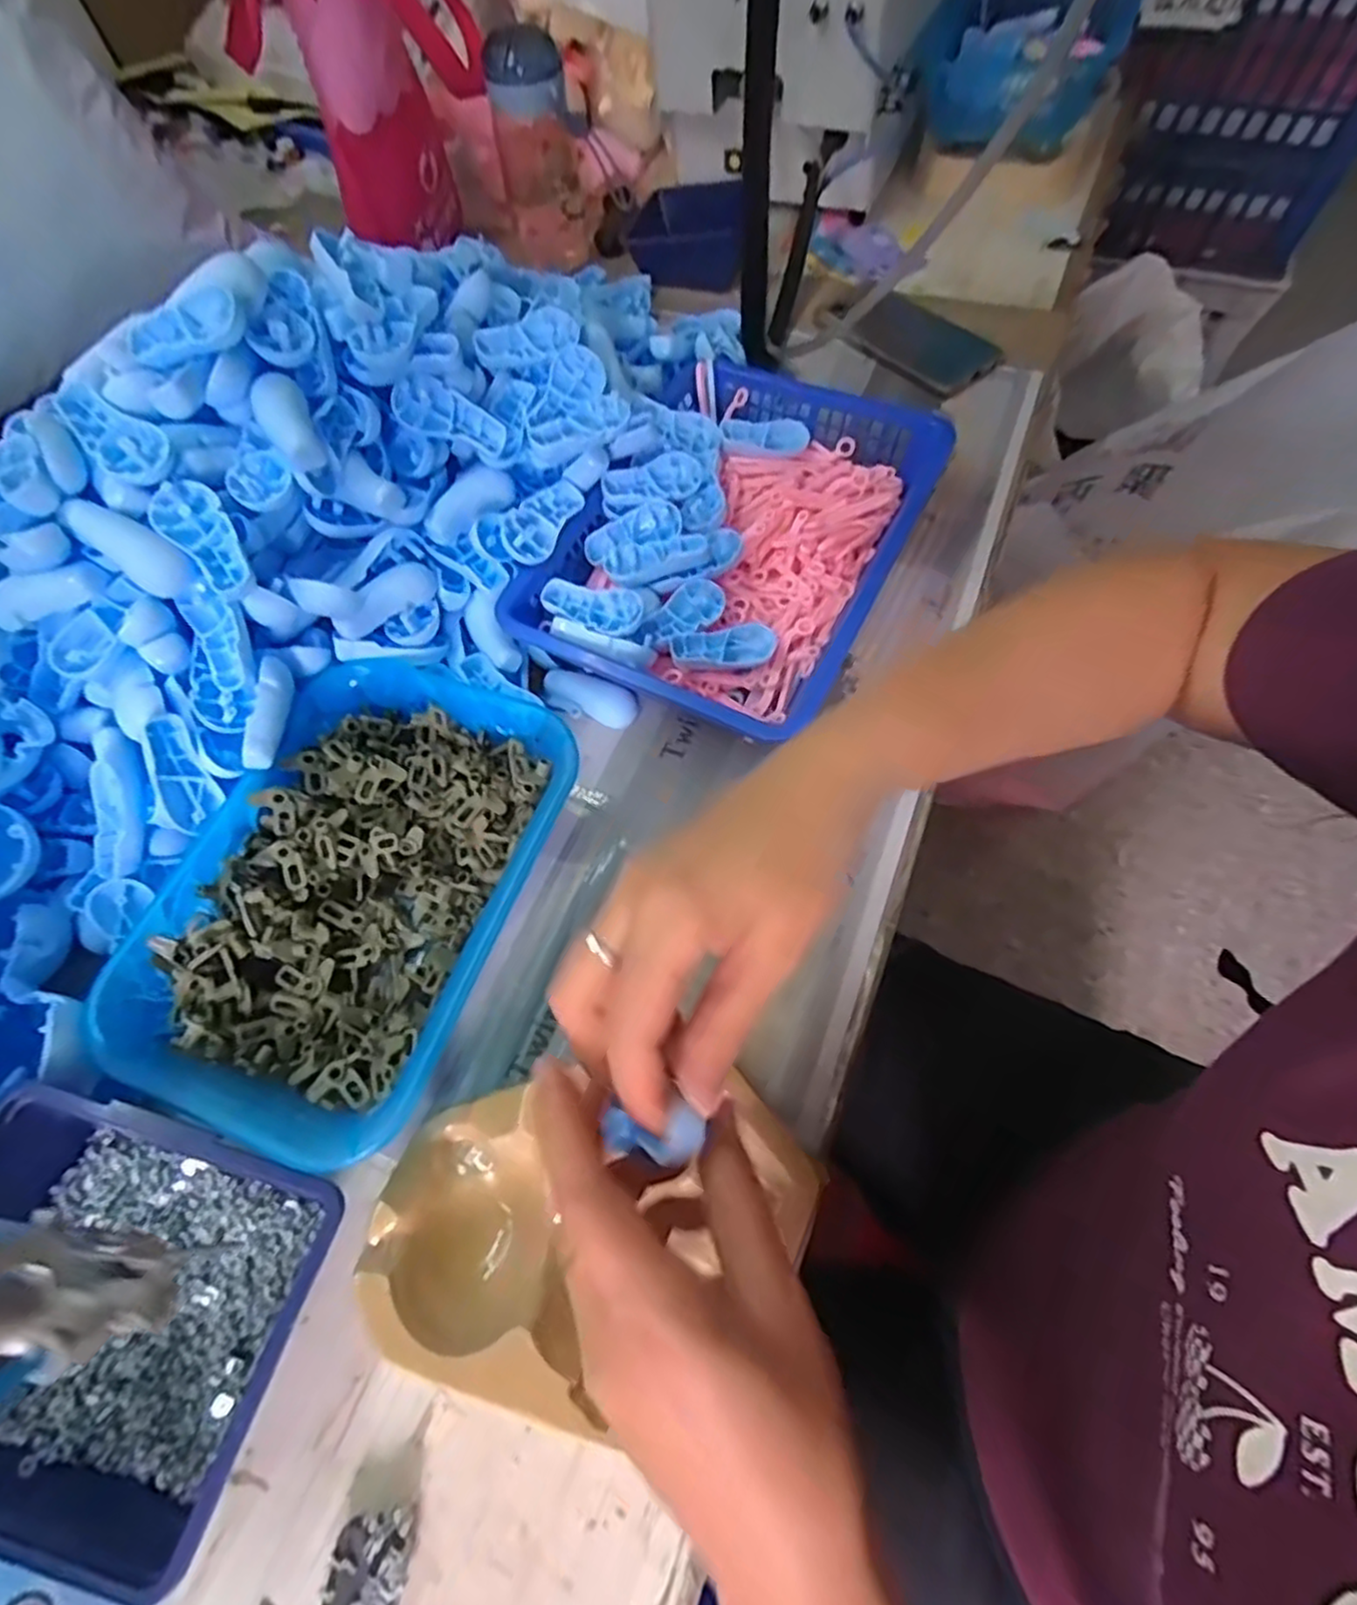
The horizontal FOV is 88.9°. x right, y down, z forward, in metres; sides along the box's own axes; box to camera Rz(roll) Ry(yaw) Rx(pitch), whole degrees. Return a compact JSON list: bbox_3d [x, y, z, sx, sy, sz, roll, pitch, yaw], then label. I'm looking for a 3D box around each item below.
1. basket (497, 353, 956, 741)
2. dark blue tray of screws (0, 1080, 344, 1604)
[{"bbox_3d":[0.040,-0.179,0.487,0.203,0.068,0.289,25,68,15],"label":"basket"},{"bbox_3d":[-0.244,0.222,0.311,0.160,0.070,0.142,16,66,11],"label":"dark blue tray of screws"}]

